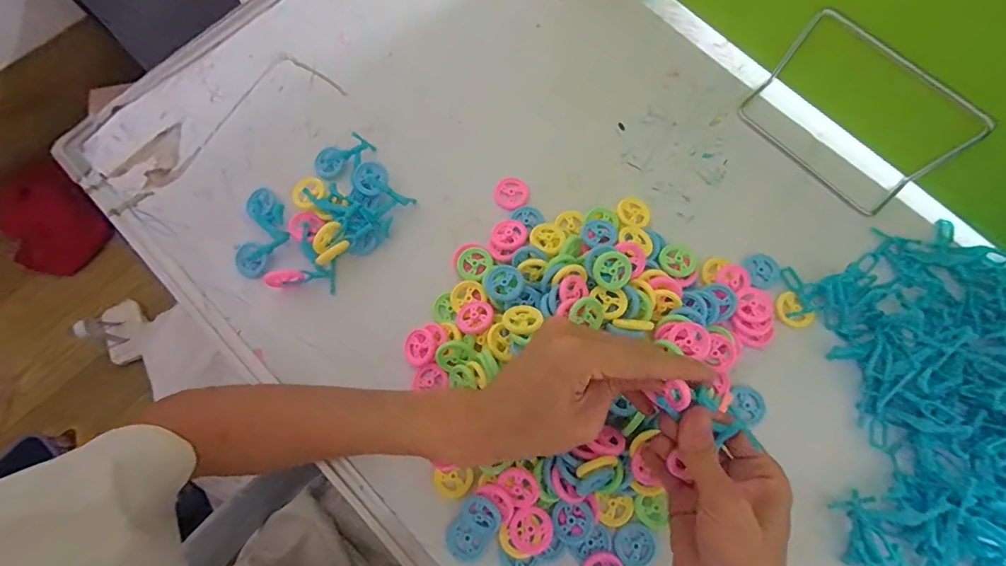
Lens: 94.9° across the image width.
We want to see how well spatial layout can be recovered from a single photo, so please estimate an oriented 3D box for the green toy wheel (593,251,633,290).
[{"bbox_3d":[0.085,-0.010,0.359,0.031,0.004,0.029,-1,101,-8],"label":"green toy wheel"}]

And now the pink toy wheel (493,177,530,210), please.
[{"bbox_3d":[0.007,-0.079,0.405,0.030,0.004,0.030,-31,74,-8],"label":"pink toy wheel"}]

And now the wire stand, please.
[{"bbox_3d":[0.287,-0.139,0.378,0.056,0.087,0.151,-41,76,-11],"label":"wire stand"}]

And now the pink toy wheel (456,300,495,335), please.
[{"bbox_3d":[-0.022,0.027,0.363,0.028,0.006,0.028,-3,59,5],"label":"pink toy wheel"}]

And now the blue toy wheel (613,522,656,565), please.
[{"bbox_3d":[0.094,0.186,0.328,0.027,0.005,0.028,0,72,1],"label":"blue toy wheel"}]

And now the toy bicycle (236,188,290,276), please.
[{"bbox_3d":[-0.203,-0.043,0.395,0.042,0.012,0.075,3,72,2],"label":"toy bicycle"}]

